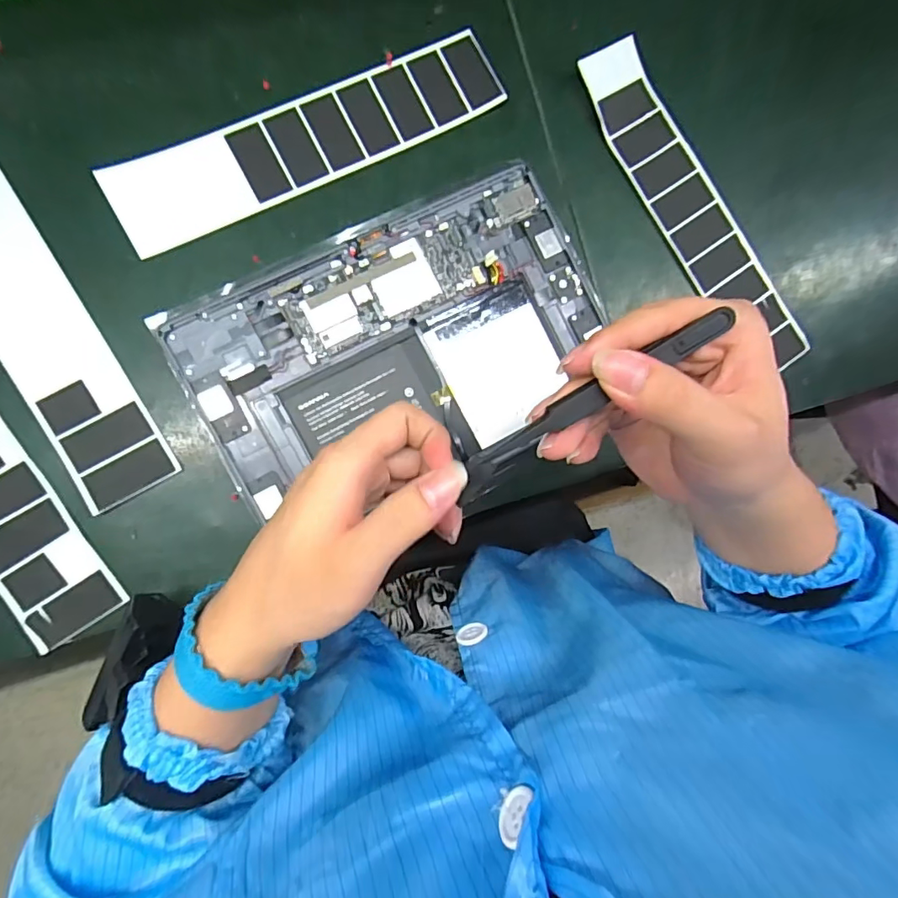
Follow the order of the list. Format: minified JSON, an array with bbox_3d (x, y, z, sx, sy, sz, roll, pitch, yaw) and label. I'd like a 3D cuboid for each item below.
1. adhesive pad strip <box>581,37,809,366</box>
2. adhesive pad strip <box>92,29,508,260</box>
[{"bbox_3d":[0.188,-0.177,0.389,0.060,0.010,0.269,-35,96,-10],"label":"adhesive pad strip"},{"bbox_3d":[-0.091,-0.209,0.346,0.268,0.007,0.055,-27,92,-7],"label":"adhesive pad strip"}]

